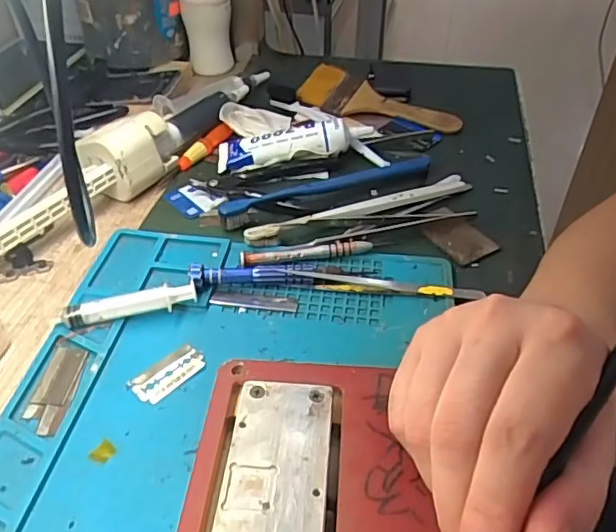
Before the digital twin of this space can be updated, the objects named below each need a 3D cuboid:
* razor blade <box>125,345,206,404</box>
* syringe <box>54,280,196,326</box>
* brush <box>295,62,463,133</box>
[{"bbox_3d":[-0.081,0.062,0.334,0.043,0.004,0.023,-31,51,-32],"label":"razor blade"},{"bbox_3d":[-0.113,0.026,0.360,0.084,0.016,0.012,-11,43,-14],"label":"syringe"},{"bbox_3d":[0.072,-0.164,0.565,0.159,0.025,0.057,20,44,20],"label":"brush"}]

